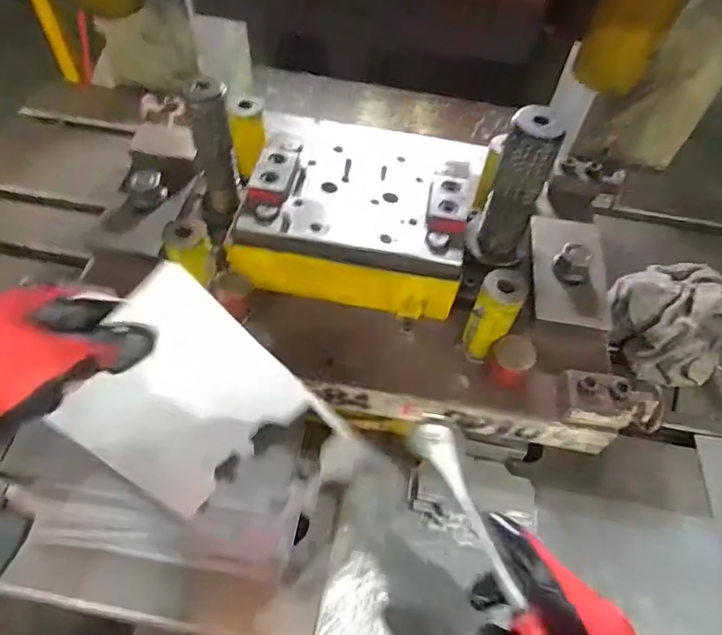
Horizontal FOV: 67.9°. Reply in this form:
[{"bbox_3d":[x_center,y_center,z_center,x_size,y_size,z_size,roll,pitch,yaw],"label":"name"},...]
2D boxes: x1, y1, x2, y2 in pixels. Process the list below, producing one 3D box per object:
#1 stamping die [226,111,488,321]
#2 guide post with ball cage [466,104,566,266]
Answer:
[{"bbox_3d":[-0.003,-0.111,0.575,0.232,0.078,0.214,12,55,4],"label":"stamping die"},{"bbox_3d":[0.148,-0.117,0.517,0.057,0.158,0.043,21,56,10],"label":"guide post with ball cage"}]

